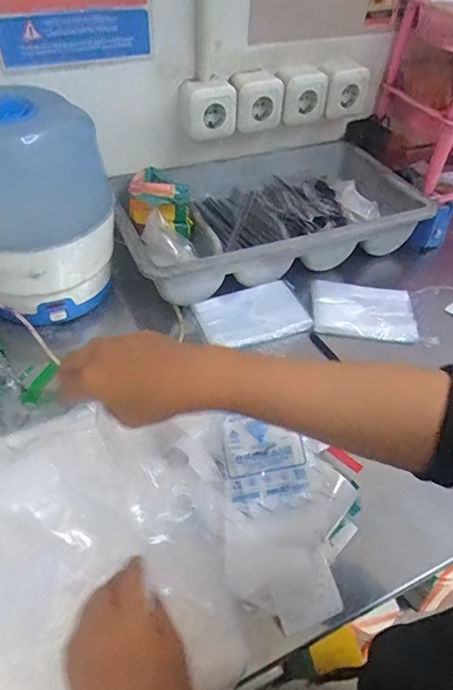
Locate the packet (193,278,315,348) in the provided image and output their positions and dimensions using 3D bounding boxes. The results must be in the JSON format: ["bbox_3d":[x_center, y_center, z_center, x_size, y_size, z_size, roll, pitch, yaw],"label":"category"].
[{"bbox_3d":[0.038,-0.042,0.717,0.150,0.033,0.099,-14,49,-17],"label":"packet"}]

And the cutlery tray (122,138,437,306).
[{"bbox_3d":[0.068,-0.223,0.807,0.489,0.106,0.254,-15,50,-18],"label":"cutlery tray"}]

